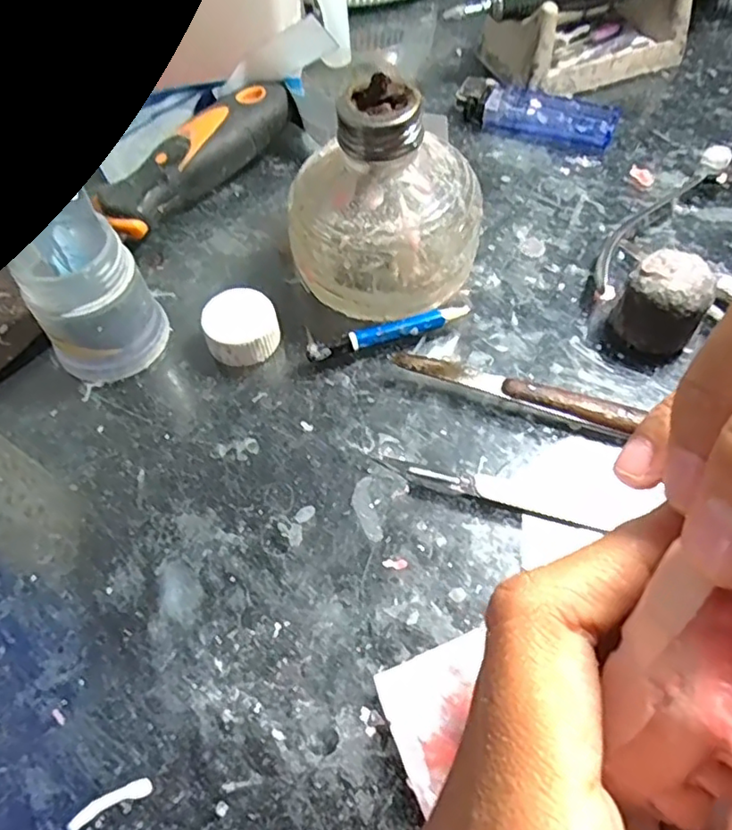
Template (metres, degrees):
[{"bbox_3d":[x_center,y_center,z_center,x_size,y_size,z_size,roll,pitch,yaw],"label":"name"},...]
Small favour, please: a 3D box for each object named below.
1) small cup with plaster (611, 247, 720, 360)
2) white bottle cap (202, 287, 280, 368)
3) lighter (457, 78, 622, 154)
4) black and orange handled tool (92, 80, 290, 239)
[{"bbox_3d":[0.112,-0.041,0.229,0.028,0.033,0.023,35,66,23],"label":"small cup with plaster"},{"bbox_3d":[-0.049,-0.034,0.241,0.027,0.017,0.027,-1,58,2],"label":"white bottle cap"},{"bbox_3d":[0.087,-0.154,0.312,0.079,0.015,0.024,22,62,16],"label":"lighter"},{"bbox_3d":[-0.078,-0.121,0.291,0.027,0.030,0.106,33,65,22],"label":"black and orange handled tool"}]

